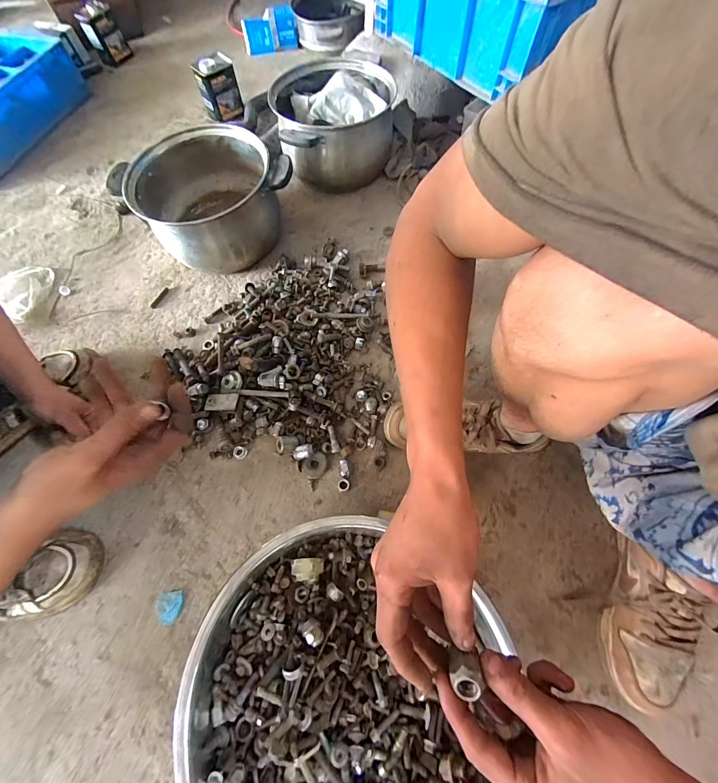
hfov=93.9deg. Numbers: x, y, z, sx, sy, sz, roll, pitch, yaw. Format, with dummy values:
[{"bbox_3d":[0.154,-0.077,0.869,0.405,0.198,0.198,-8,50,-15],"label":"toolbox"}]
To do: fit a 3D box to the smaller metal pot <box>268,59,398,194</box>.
[{"bbox_3d":[-0.056,-0.647,0.815,0.275,0.170,0.307,-16,66,-6],"label":"smaller metal pot"}]

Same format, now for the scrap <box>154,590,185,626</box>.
[{"bbox_3d":[-0.274,0.313,0.486,0.038,0.005,0.040,-10,65,-3],"label":"scrap"}]

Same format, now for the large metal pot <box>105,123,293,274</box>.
[{"bbox_3d":[-0.313,-0.399,0.717,0.276,0.172,0.285,-1,65,2],"label":"large metal pot"}]

